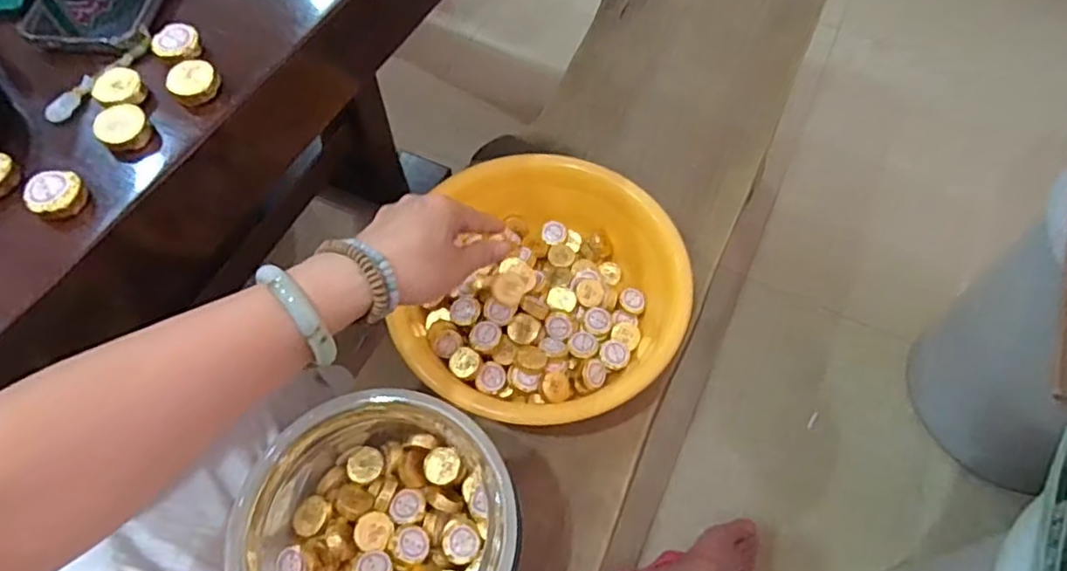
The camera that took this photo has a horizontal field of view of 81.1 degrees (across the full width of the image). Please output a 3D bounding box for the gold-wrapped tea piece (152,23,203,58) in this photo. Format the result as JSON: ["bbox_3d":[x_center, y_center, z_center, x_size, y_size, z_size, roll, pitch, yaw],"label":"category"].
[{"bbox_3d":[-0.247,-0.168,0.433,0.030,0.013,0.025,-27,65,-14],"label":"gold-wrapped tea piece"}]

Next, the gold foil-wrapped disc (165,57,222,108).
[{"bbox_3d":[-0.229,-0.137,0.417,0.036,0.012,0.032,39,68,19],"label":"gold foil-wrapped disc"}]

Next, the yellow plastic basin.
[{"bbox_3d":[0.015,0.011,0.611,0.248,0.091,0.257,0,61,0],"label":"yellow plastic basin"}]

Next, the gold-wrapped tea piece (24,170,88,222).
[{"bbox_3d":[-0.284,-0.055,0.372,0.029,0.013,0.030,41,68,19],"label":"gold-wrapped tea piece"}]

